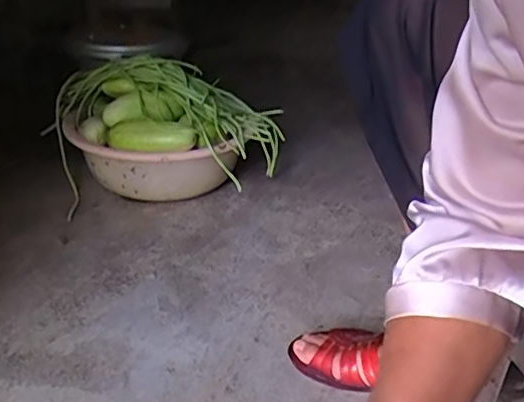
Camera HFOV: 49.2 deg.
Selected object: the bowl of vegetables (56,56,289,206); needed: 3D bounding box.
[{"bbox_3d":[-0.187,-0.161,1.207,0.378,0.224,0.387,3,28,-2],"label":"bowl of vegetables"}]

